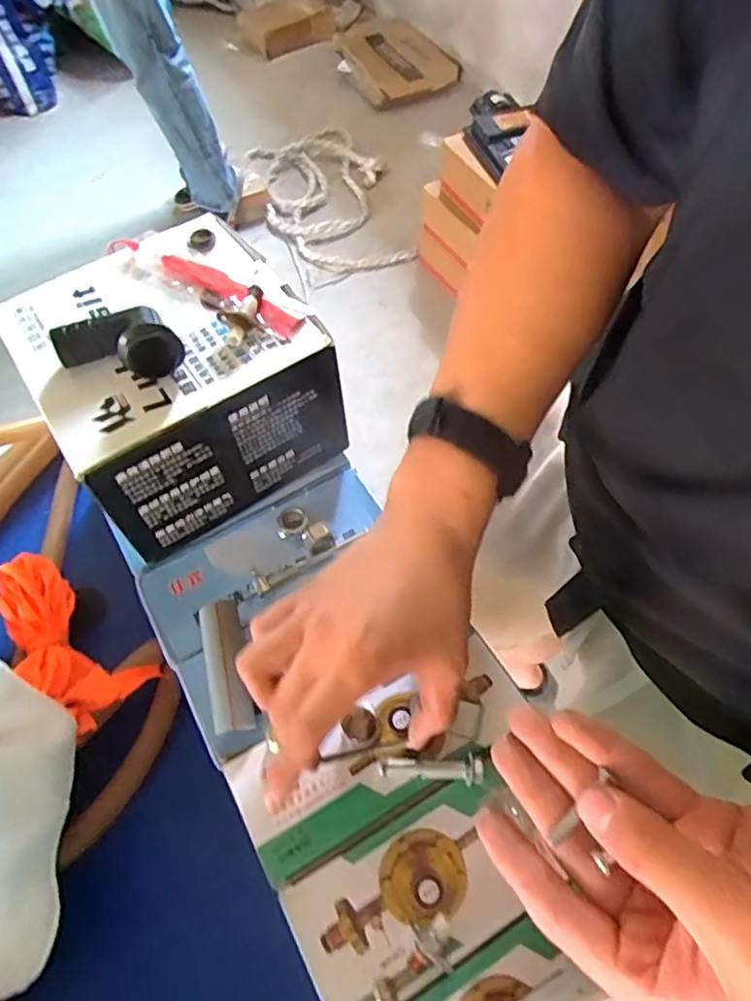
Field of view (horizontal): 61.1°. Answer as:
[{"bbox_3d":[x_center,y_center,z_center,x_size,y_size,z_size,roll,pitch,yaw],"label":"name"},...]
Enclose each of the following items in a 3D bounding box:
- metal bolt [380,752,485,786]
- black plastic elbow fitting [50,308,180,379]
[{"bbox_3d":[0.032,0.155,0.367,0.059,0.013,0.015,1,58,5],"label":"metal bolt"},{"bbox_3d":[-0.157,-0.094,0.384,0.062,0.029,0.058,-33,61,-16],"label":"black plastic elbow fitting"}]

